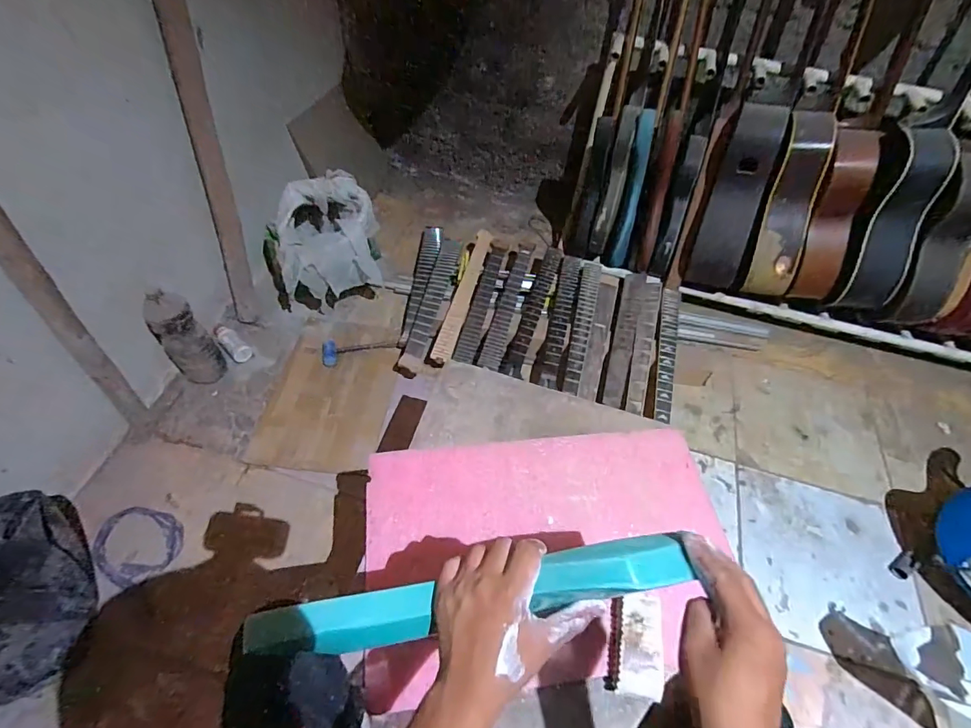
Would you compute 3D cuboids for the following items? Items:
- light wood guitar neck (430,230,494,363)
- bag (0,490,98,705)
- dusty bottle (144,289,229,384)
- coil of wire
[{"bbox_3d":[-0.063,-0.231,1.421,0.059,0.029,0.540,13,55,6],"label":"light wood guitar neck"},{"bbox_3d":[-0.833,0.392,0.817,0.145,0.311,0.326,7,55,1],"label":"bag"},{"bbox_3d":[-0.759,-0.062,1.162,0.087,0.273,0.103,39,61,22],"label":"dusty bottle"},{"bbox_3d":[-0.761,0.396,1.005,0.173,0.028,0.154,17,53,-10],"label":"coil of wire"}]

